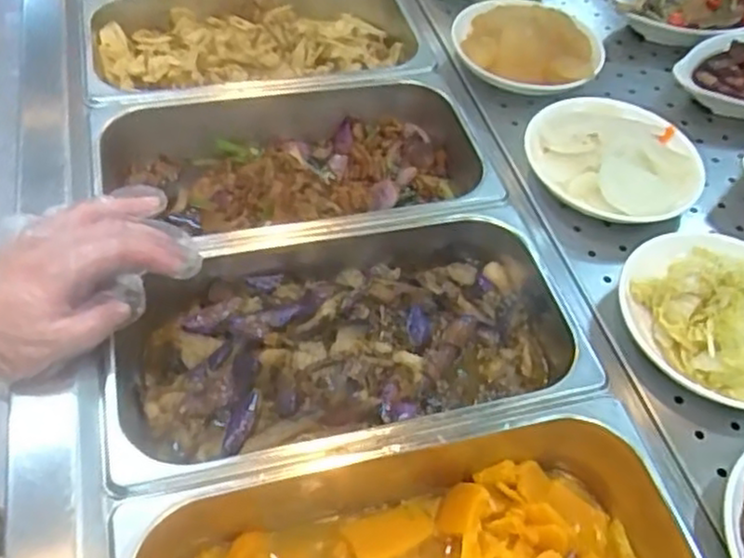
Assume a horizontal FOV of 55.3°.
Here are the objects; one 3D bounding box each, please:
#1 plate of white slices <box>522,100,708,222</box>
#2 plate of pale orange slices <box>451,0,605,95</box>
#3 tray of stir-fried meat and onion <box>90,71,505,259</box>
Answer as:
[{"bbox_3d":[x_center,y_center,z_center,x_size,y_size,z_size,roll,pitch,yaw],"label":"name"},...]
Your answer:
[{"bbox_3d":[0.199,-0.101,0.588,0.143,0.039,0.135,3,52,-3],"label":"plate of white slices"},{"bbox_3d":[0.147,-0.226,0.682,0.137,0.043,0.130,3,52,-3],"label":"plate of pale orange slices"},{"bbox_3d":[-0.060,-0.091,0.607,0.325,0.055,0.181,-11,54,-14],"label":"tray of stir-fried meat and onion"}]

